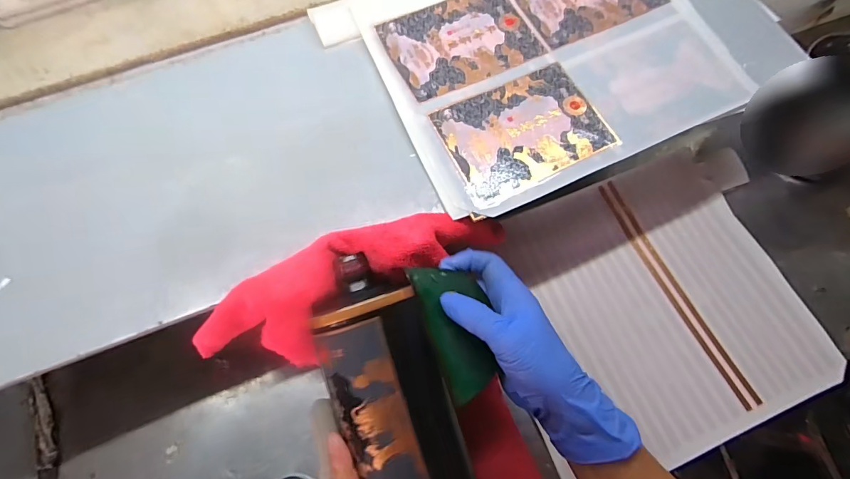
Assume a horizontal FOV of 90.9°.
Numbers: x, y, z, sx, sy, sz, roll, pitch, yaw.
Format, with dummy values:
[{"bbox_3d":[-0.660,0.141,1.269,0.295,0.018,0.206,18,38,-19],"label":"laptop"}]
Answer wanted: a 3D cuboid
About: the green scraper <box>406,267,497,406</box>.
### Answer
[{"bbox_3d":[0.024,0.062,0.297,0.050,0.007,0.094,-9,72,-26],"label":"green scraper"}]

